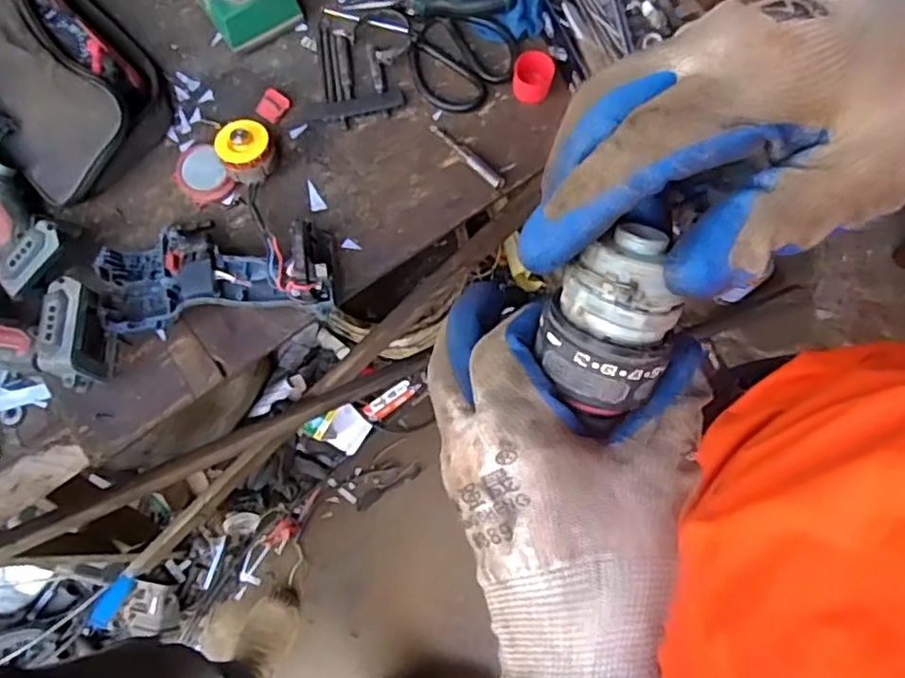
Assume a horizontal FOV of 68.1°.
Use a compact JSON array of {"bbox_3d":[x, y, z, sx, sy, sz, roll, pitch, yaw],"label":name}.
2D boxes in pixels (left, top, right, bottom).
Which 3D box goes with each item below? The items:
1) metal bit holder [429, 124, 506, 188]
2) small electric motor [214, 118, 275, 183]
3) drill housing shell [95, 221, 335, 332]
[{"bbox_3d":[0.013,-0.164,0.592,0.014,0.013,0.086,-41,79,-10],"label":"metal bit holder"},{"bbox_3d":[-0.173,-0.156,0.568,0.044,0.043,0.044,0,75,0],"label":"small electric motor"},{"bbox_3d":[-0.192,-0.062,0.545,0.185,0.053,0.105,-6,76,-2],"label":"drill housing shell"}]

